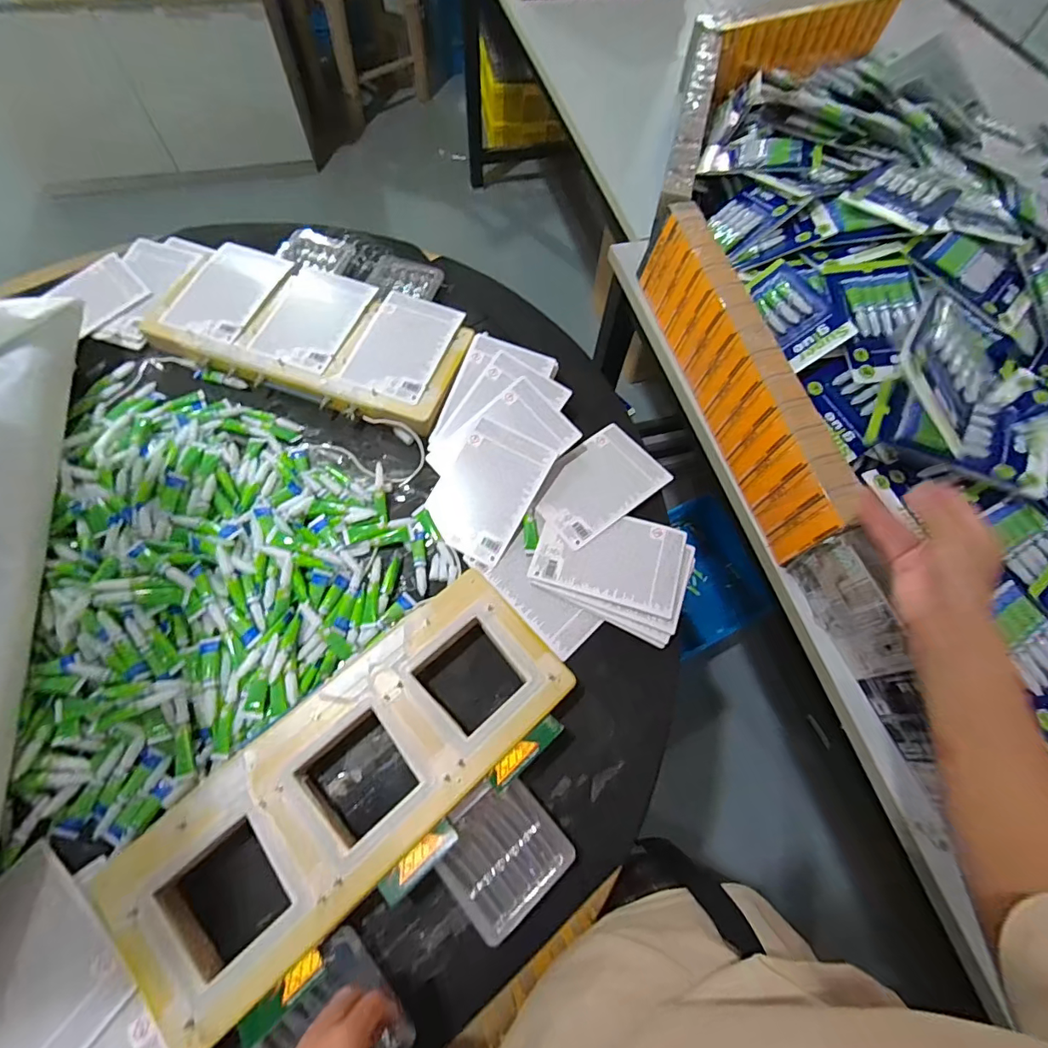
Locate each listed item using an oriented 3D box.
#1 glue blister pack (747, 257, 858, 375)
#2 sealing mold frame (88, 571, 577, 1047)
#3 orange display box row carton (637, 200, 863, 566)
[{"bbox_3d":[0.363,-0.286,0.653,0.075,0.028,0.170,-24,62,25],"label":"glue blister pack"},{"bbox_3d":[-0.157,0.234,0.471,0.426,0.024,0.169,-39,73,-18],"label":"sealing mold frame"},{"bbox_3d":[0.282,-0.209,0.659,0.066,0.116,0.516,-13,67,-9],"label":"orange display box row carton"}]

